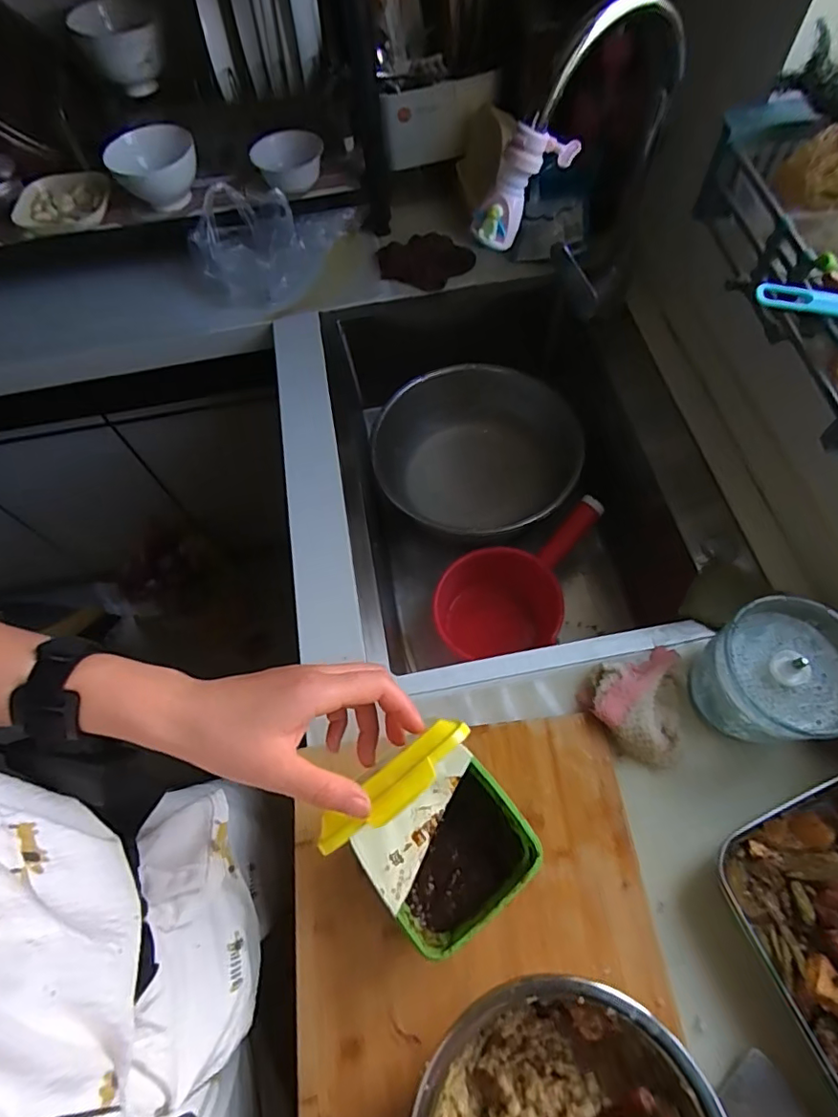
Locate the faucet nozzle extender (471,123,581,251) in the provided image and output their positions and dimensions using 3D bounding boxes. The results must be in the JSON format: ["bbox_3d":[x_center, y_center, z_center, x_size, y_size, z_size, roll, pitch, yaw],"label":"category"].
[{"bbox_3d":[0.096,-0.368,0.534,0.050,0.110,0.042,-8,56,-44],"label":"faucet nozzle extender"}]

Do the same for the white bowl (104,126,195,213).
[{"bbox_3d":[-0.387,-0.582,0.806,0.113,0.077,0.113,-1,64,2],"label":"white bowl"}]

